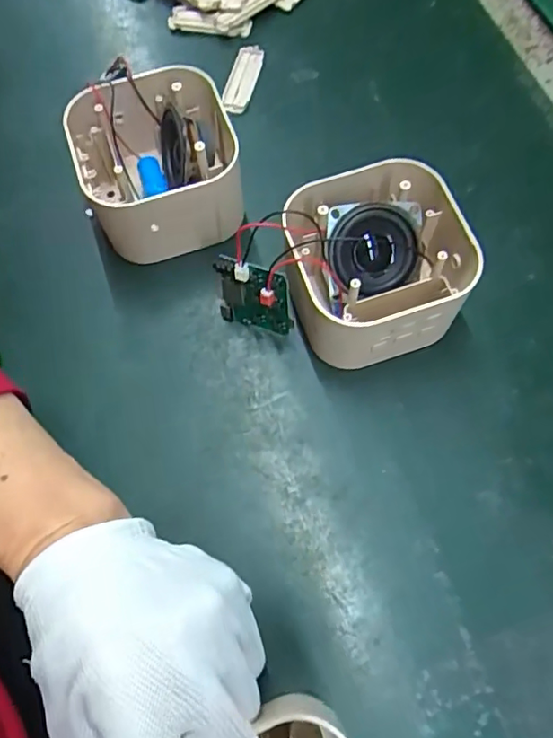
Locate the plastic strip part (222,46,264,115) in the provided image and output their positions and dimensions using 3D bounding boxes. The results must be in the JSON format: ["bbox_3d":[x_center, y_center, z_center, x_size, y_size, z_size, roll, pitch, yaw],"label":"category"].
[{"bbox_3d":[-0.024,-0.202,0.400,0.018,0.008,0.058,14,68,7],"label":"plastic strip part"}]

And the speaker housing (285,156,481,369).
[{"bbox_3d":[0.053,-0.054,0.311,0.093,0.063,0.085,-16,68,-5],"label":"speaker housing"}]

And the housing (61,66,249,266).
[{"bbox_3d":[-0.069,-0.120,0.341,0.093,0.061,0.102,-15,68,-5],"label":"housing"}]

